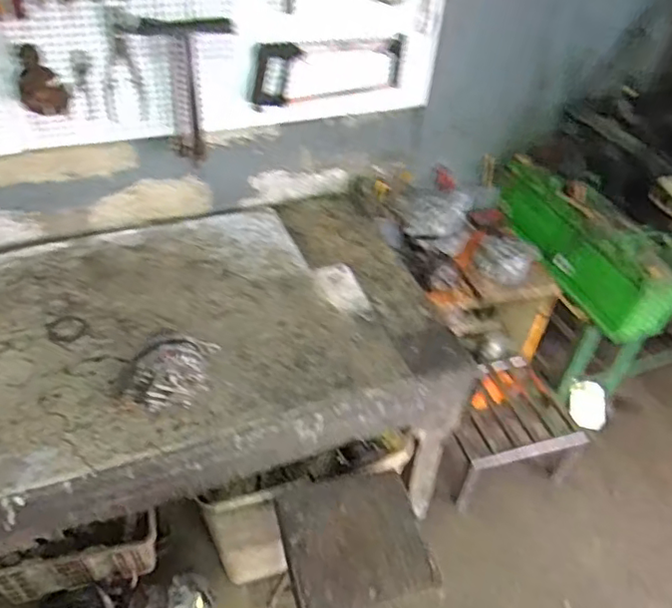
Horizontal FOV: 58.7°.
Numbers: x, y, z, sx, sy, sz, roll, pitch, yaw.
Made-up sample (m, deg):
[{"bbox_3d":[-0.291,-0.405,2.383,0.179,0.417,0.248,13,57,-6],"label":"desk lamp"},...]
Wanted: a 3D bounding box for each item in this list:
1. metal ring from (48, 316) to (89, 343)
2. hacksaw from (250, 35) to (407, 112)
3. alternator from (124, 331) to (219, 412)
[{"bbox_3d":[-0.568,0.051,1.266,0.077,0.007,0.079,-14,46,-20],"label":"metal ring"},{"bbox_3d":[-0.016,-0.565,1.445,0.404,0.135,0.026,-17,47,-23],"label":"hacksaw"},{"bbox_3d":[-0.303,0.131,1.105,0.186,0.124,0.113,-15,46,-20],"label":"alternator"}]

